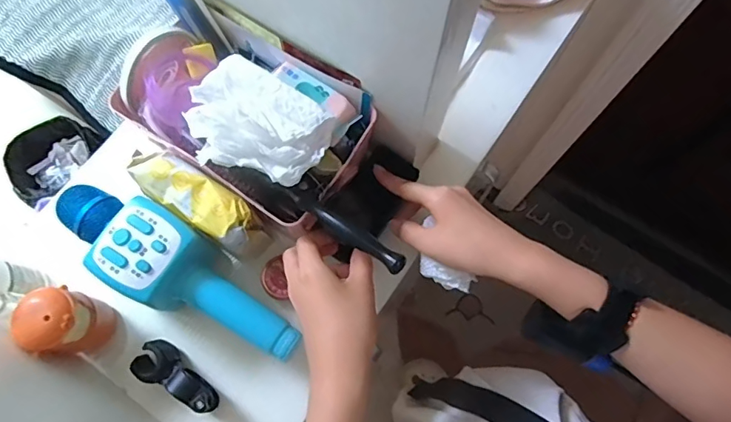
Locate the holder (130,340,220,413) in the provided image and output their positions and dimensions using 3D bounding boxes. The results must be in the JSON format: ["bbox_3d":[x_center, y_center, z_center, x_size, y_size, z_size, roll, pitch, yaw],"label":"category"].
[{"bbox_3d":[-0.161,0.142,0.412,0.078,0.030,0.031,38,75,11],"label":"holder"}]

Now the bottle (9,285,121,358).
[{"bbox_3d":[-0.250,0.095,0.411,0.045,0.085,0.051,2,72,0],"label":"bottle"}]

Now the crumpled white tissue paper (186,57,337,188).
[{"bbox_3d":[-0.085,-0.064,0.367,0.105,0.033,0.084,34,75,10],"label":"crumpled white tissue paper"}]

